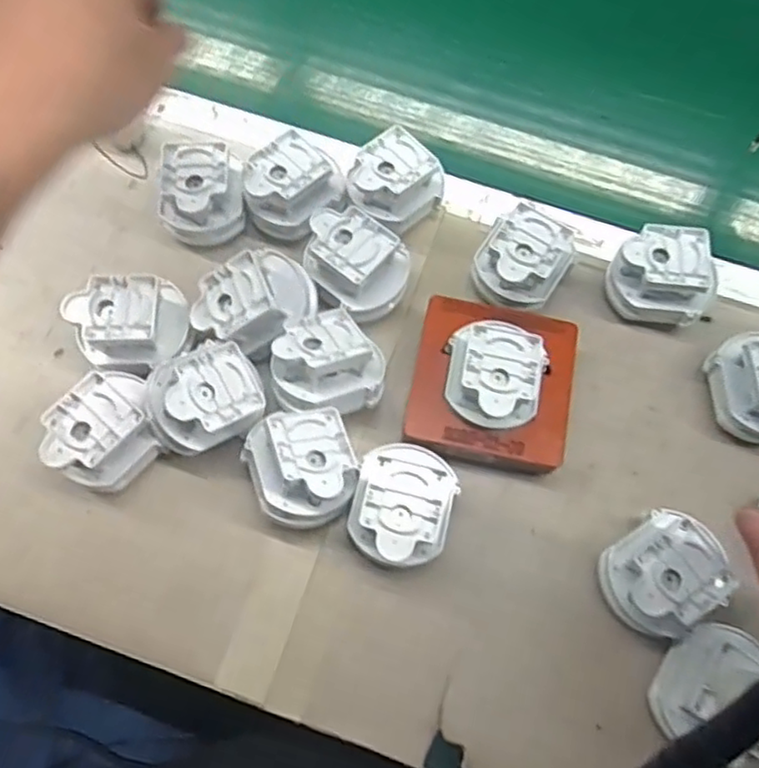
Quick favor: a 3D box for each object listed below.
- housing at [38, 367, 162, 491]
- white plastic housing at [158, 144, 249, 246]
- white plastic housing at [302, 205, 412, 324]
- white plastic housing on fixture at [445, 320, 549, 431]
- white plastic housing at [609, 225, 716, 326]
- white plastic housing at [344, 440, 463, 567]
[{"bbox_3d":[-0.164,0.030,0.407,0.053,0.051,0.065,41,74,11],"label":"housing"},{"bbox_3d":[-0.122,-0.129,0.465,0.056,0.051,0.058,5,71,0],"label":"white plastic housing"},{"bbox_3d":[-0.018,-0.076,0.449,0.067,0.049,0.058,30,73,8],"label":"white plastic housing"},{"bbox_3d":[0.071,-0.005,0.406,0.060,0.028,0.058,16,68,3],"label":"white plastic housing on fixture"},{"bbox_3d":[0.191,-0.072,0.455,0.063,0.049,0.055,10,71,1],"label":"white plastic housing"},{"bbox_3d":[0.014,0.072,0.395,0.058,0.052,0.069,16,71,3],"label":"white plastic housing"}]

